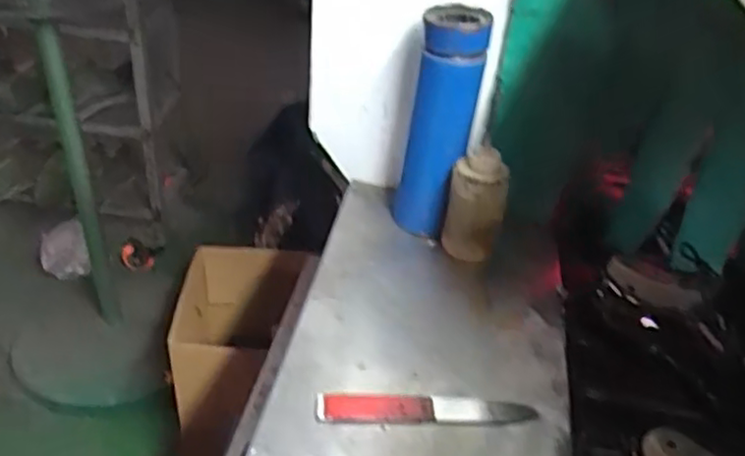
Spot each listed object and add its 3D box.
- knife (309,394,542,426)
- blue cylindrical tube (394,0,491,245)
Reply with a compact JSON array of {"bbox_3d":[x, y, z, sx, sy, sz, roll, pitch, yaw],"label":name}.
[{"bbox_3d":[0.040,0.138,0.518,0.165,0.006,0.028,2,36,-4],"label":"knife"},{"bbox_3d":[0.064,-0.097,0.666,0.068,0.221,0.064,12,36,9],"label":"blue cylindrical tube"}]

